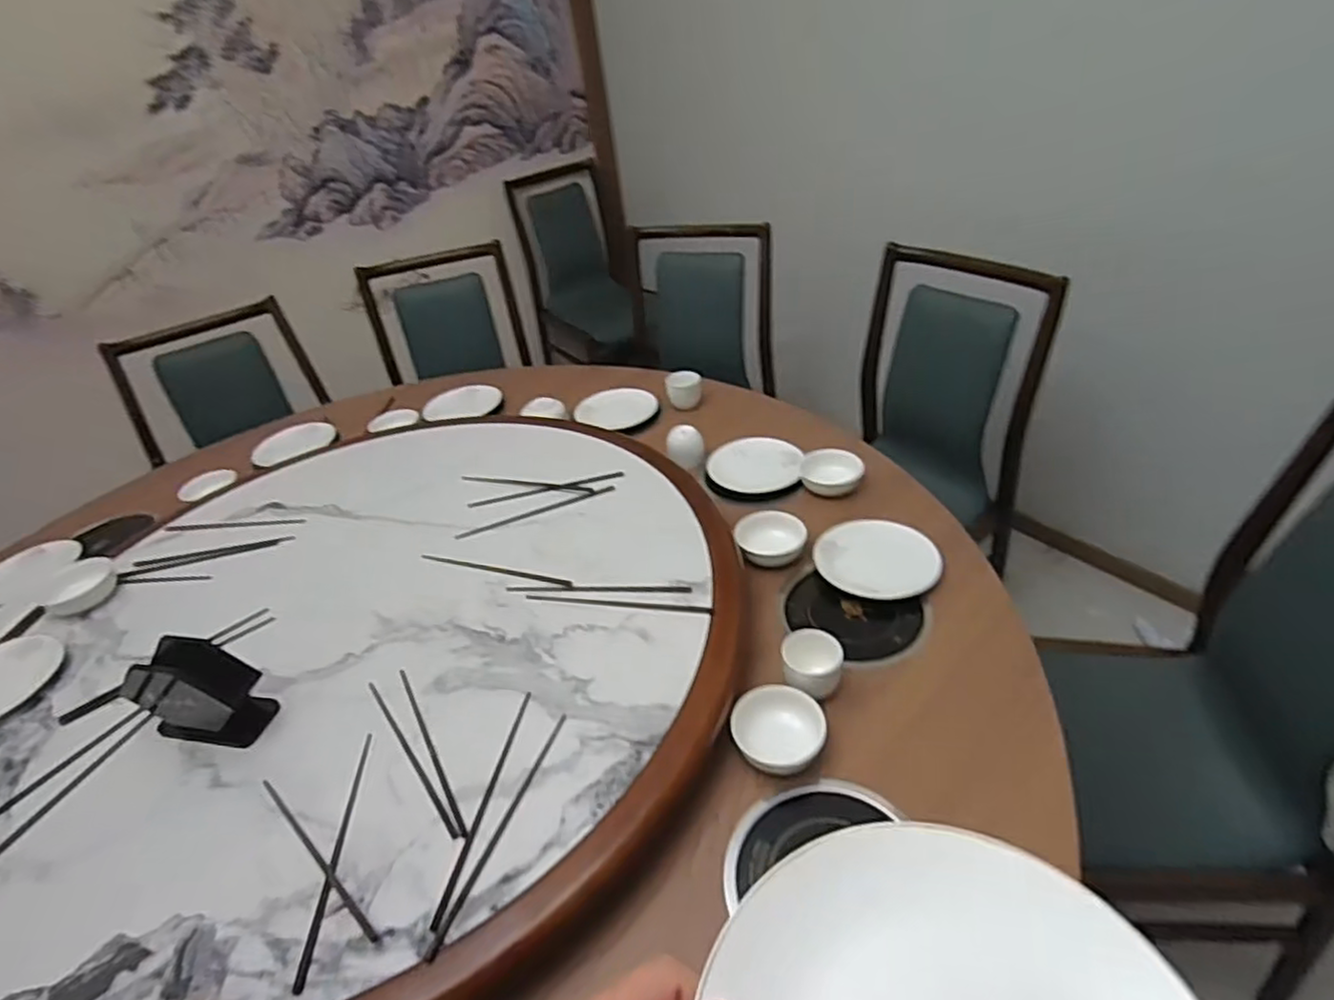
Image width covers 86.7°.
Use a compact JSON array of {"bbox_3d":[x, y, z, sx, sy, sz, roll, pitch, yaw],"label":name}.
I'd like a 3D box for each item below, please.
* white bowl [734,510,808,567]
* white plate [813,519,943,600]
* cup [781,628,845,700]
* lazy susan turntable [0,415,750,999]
[{"bbox_3d":[0.175,0.062,1.185,0.113,0.044,0.113,-5,35,4],"label":"white bowl"},{"bbox_3d":[0.333,0.091,1.129,0.190,0.031,0.153,24,45,37],"label":"white plate"},{"bbox_3d":[0.190,0.213,0.929,0.076,0.051,0.069,10,40,23],"label":"cup"},{"bbox_3d":[-0.431,0.197,1.058,1.076,0.098,1.104,-5,35,4],"label":"lazy susan turntable"}]

